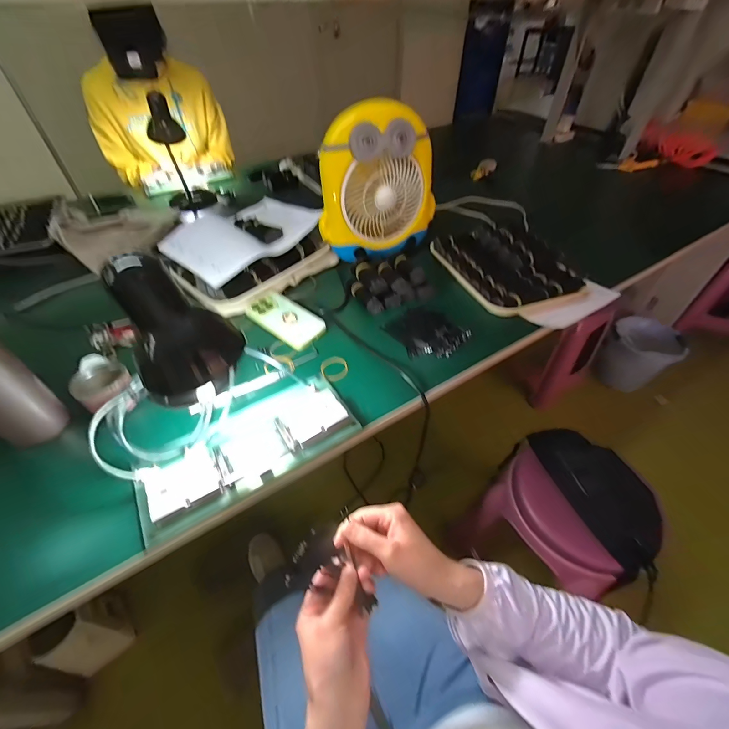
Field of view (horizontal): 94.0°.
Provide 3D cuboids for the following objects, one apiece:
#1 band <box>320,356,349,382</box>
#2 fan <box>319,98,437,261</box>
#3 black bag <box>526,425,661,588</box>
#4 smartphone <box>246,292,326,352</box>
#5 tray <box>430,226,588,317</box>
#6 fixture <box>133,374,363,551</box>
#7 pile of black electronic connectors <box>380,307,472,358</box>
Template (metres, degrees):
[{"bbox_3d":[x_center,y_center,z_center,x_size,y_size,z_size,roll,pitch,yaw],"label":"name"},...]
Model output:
[{"bbox_3d":[-0.048,0.006,0.555,0.044,0.009,0.046,0,48,0],"label":"band"},{"bbox_3d":[0.032,-0.364,0.703,0.254,0.250,0.085,-18,50,-15],"label":"fan"},{"bbox_3d":[0.468,0.246,0.675,0.141,0.075,0.284,-10,48,-8],"label":"black bag"},{"bbox_3d":[-0.146,-0.088,0.630,0.152,0.016,0.080,37,64,22],"label":"smartphone"},{"bbox_3d":[0.293,-0.227,0.738,0.217,0.062,0.316,-17,50,-15],"label":"tray"},{"bbox_3d":[-0.151,0.105,0.448,0.277,0.031,0.116,-27,53,-22],"label":"fixture"},{"bbox_3d":[0.110,-0.062,0.604,0.112,0.021,0.124,-34,56,-27],"label":"pile of black electronic connectors"}]

